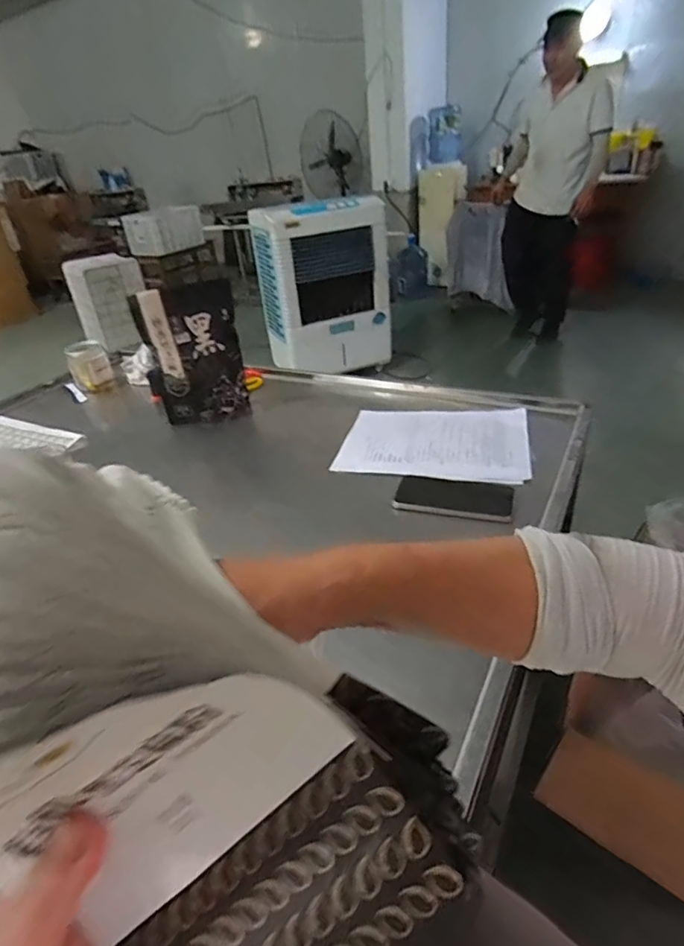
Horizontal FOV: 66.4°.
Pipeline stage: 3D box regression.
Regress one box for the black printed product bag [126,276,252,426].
[{"bbox_3d":[-0.293,-0.245,1.042,0.184,0.247,0.156,-10,32,-6],"label":"black printed product bag"}]

